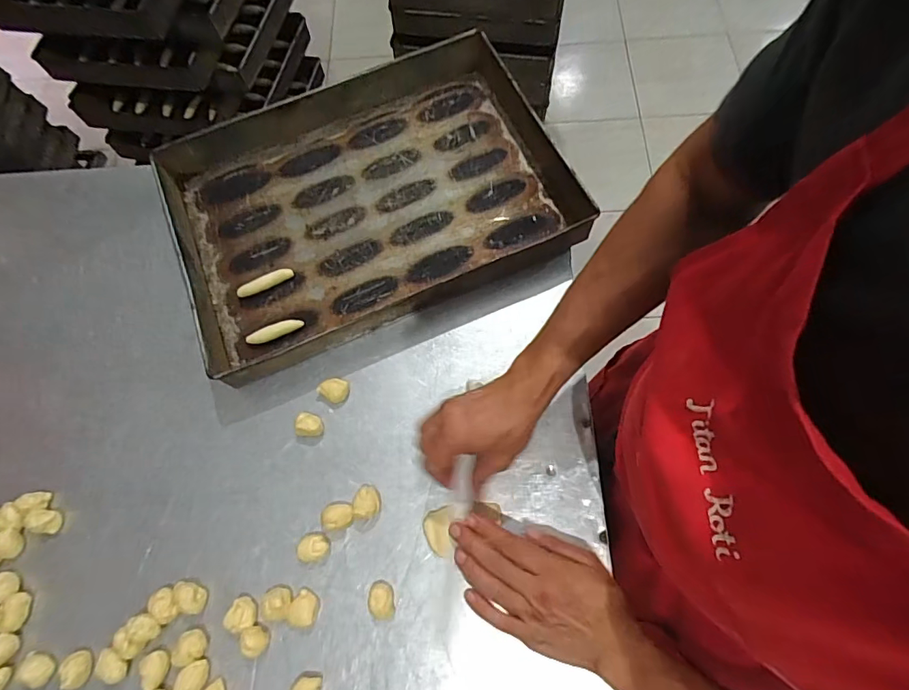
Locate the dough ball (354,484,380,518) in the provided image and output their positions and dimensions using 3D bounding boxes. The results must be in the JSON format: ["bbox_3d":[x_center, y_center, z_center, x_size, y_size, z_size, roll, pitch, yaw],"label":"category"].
[{"bbox_3d":[-0.098,0.173,0.531,0.028,0.021,0.034,-7,70,0],"label":"dough ball"}]

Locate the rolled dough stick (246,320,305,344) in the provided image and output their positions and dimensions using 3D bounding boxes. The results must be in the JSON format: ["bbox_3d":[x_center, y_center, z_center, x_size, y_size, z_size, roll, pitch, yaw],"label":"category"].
[{"bbox_3d":[-0.231,-0.018,0.616,0.073,0.009,0.019,-20,70,-5],"label":"rolled dough stick"}]

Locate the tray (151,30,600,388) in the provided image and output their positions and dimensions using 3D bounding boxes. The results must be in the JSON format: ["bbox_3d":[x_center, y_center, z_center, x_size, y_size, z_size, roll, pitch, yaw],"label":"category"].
[{"bbox_3d":[-0.122,-0.200,0.651,0.505,0.058,0.357,-22,71,-6],"label":"tray"}]

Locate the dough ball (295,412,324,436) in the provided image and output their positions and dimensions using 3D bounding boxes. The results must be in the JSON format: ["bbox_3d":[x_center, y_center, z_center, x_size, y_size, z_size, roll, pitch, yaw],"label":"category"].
[{"bbox_3d":[-0.172,0.093,0.567,0.029,0.017,0.027,-1,70,2],"label":"dough ball"}]

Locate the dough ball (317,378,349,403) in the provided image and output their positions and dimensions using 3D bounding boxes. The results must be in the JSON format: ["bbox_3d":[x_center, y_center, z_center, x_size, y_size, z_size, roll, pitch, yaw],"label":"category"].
[{"bbox_3d":[-0.145,0.053,0.583,0.034,0.011,0.030,33,74,13],"label":"dough ball"}]

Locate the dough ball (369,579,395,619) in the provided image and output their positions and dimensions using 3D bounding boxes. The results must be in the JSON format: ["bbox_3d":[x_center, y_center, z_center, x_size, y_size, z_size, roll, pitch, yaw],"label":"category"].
[{"bbox_3d":[-0.076,0.265,0.499,0.025,0.016,0.035,-8,70,-1],"label":"dough ball"}]

